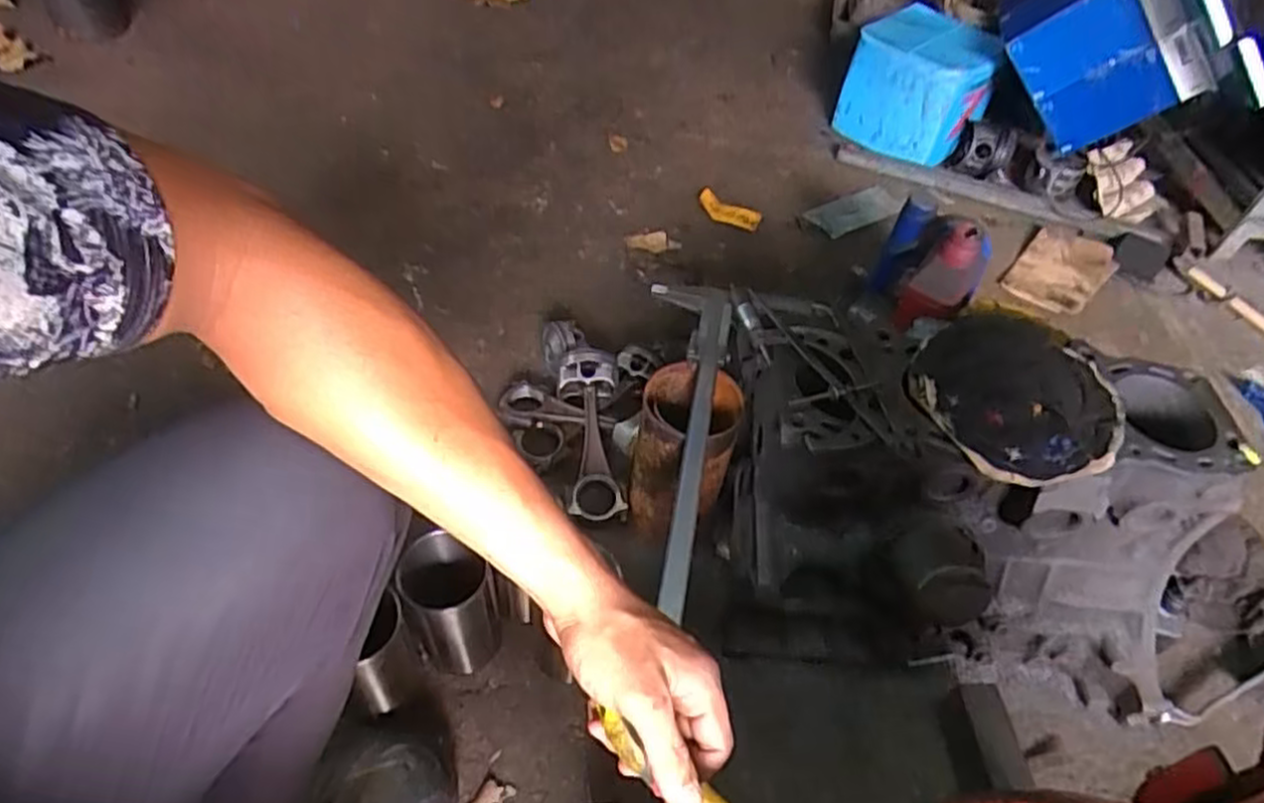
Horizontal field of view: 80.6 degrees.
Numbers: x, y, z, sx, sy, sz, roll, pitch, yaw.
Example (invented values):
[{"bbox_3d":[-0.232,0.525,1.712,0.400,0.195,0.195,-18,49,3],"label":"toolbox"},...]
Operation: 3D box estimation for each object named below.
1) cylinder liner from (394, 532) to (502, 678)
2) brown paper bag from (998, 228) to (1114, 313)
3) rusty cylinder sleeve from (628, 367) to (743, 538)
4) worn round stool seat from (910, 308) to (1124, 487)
[{"bbox_3d":[-0.165,0.191,0.688,0.078,0.145,0.080,3,49,-4],"label":"cylinder liner"},{"bbox_3d":[0.688,-0.213,1.191,0.124,0.037,0.179,35,55,22],"label":"brown paper bag"},{"bbox_3d":[0.055,0.052,0.786,0.111,0.168,0.104,-24,56,-24],"label":"rusty cylinder sleeve"},{"bbox_3d":[0.328,-0.007,0.638,0.164,0.031,0.168,3,49,-4],"label":"worn round stool seat"}]

